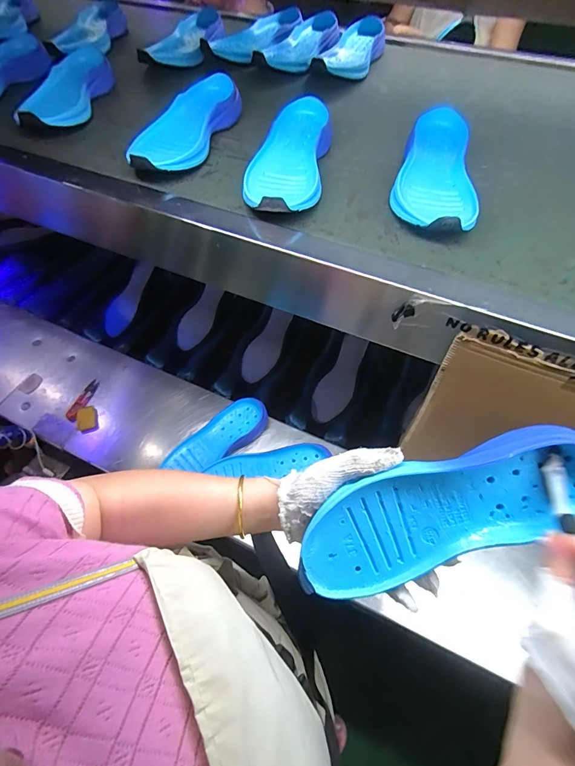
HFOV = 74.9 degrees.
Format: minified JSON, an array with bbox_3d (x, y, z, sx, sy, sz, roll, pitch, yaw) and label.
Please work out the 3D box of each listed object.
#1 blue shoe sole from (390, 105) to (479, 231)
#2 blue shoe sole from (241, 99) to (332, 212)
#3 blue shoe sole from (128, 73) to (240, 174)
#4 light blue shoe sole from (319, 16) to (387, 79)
[{"bbox_3d":[0.194,-0.270,0.479,0.099,0.041,0.266,16,56,9],"label":"blue shoe sole"},{"bbox_3d":[0.001,-0.294,0.493,0.099,0.041,0.254,9,57,3],"label":"blue shoe sole"},{"bbox_3d":[-0.147,-0.377,0.554,0.099,0.043,0.257,15,56,9],"label":"blue shoe sole"},{"bbox_3d":[0.121,-0.635,0.721,0.094,0.045,0.232,18,57,11],"label":"light blue shoe sole"}]

